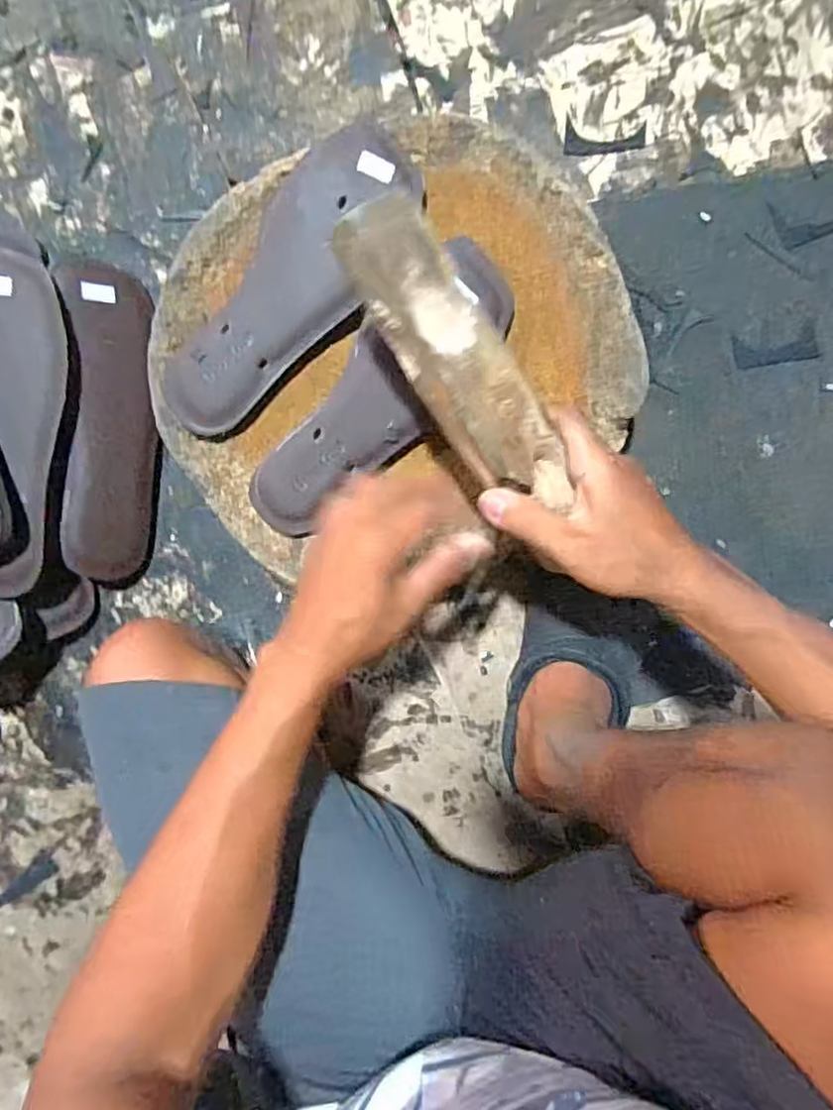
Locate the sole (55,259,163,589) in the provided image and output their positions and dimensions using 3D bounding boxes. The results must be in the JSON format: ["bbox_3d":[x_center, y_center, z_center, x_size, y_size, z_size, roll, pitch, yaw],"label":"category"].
[{"bbox_3d":[-0.264,-0.109,0.554,0.028,0.076,0.267,10,99,42],"label":"sole"}]

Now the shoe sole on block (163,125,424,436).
[{"bbox_3d":[-0.091,-0.194,0.471,0.078,0.024,0.248,38,94,-4],"label":"shoe sole on block"}]

